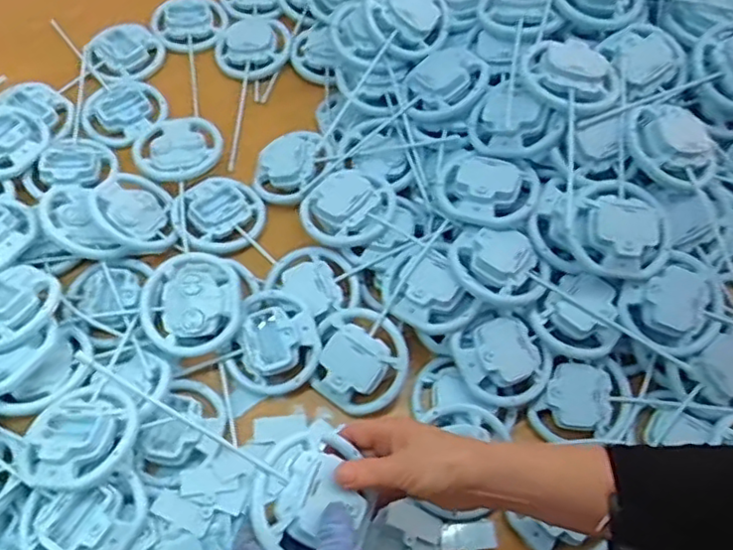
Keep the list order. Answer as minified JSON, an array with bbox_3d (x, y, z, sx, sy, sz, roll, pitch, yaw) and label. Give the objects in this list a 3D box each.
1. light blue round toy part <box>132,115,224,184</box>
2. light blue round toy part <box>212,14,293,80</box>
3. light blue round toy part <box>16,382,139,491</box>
[{"bbox_3d":[-0.227,-0.155,0.763,0.101,0.023,0.110,2,62,-3],"label":"light blue round toy part"},{"bbox_3d":[-0.152,-0.311,0.859,0.097,0.022,0.105,-40,71,-22],"label":"light blue round toy part"},{"bbox_3d":[-0.250,0.142,0.554,0.088,0.038,0.102,33,65,13],"label":"light blue round toy part"}]

